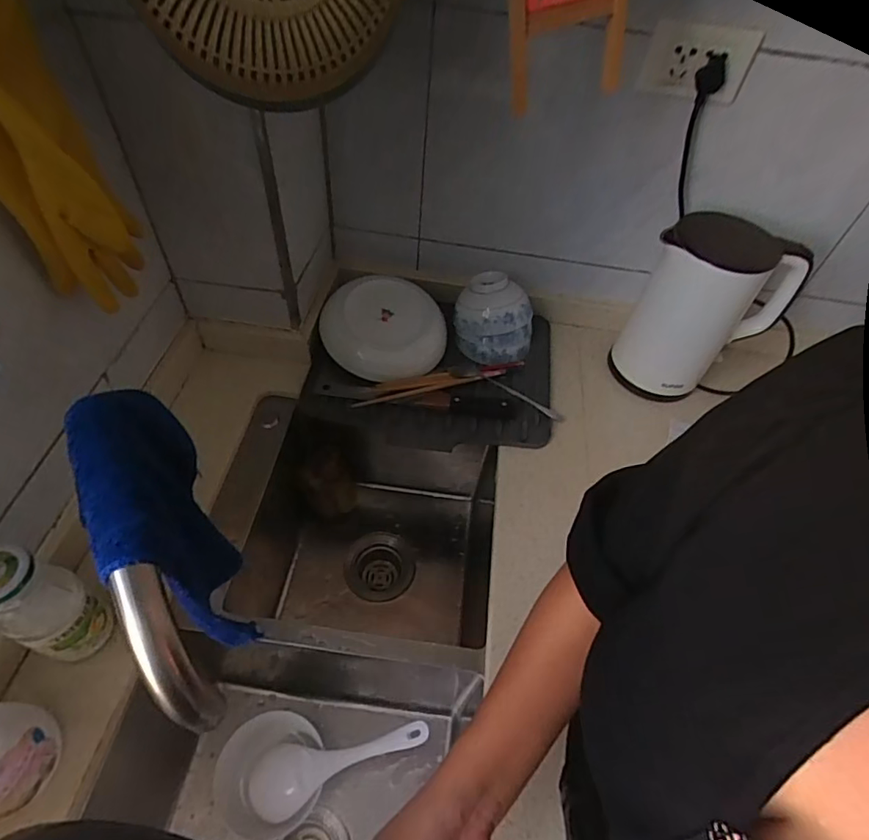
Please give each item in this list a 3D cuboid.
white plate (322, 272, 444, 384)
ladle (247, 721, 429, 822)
[{"bbox_3d":[-0.076,-0.142,0.781,0.182,0.020,0.171,1,72,-4],"label":"white plate"},{"bbox_3d":[-0.115,0.397,0.606,0.216,0.025,0.069,-17,56,-1],"label":"ladle"}]

